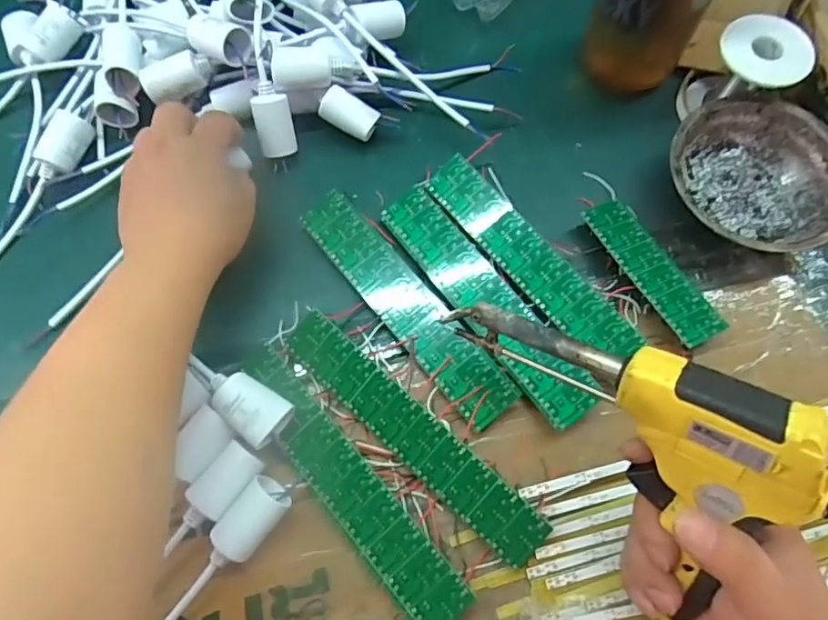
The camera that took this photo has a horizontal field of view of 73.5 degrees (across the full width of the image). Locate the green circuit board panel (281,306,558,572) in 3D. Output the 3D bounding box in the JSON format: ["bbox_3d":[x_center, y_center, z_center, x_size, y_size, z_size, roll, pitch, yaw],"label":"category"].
[{"bbox_3d":[-0.003,0.075,0.354,0.203,0.004,0.034,42,95,15],"label":"green circuit board panel"}]

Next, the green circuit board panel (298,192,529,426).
[{"bbox_3d":[-0.006,-0.005,0.390,0.039,0.015,0.198,-36,74,-13],"label":"green circuit board panel"}]

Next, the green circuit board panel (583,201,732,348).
[{"bbox_3d":[0.169,-0.030,0.394,0.036,0.004,0.120,-24,67,-14],"label":"green circuit board panel"}]

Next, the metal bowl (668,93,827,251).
[{"bbox_3d":[0.253,-0.099,0.417,0.125,0.040,0.123,0,70,0],"label":"metal bowl"}]

